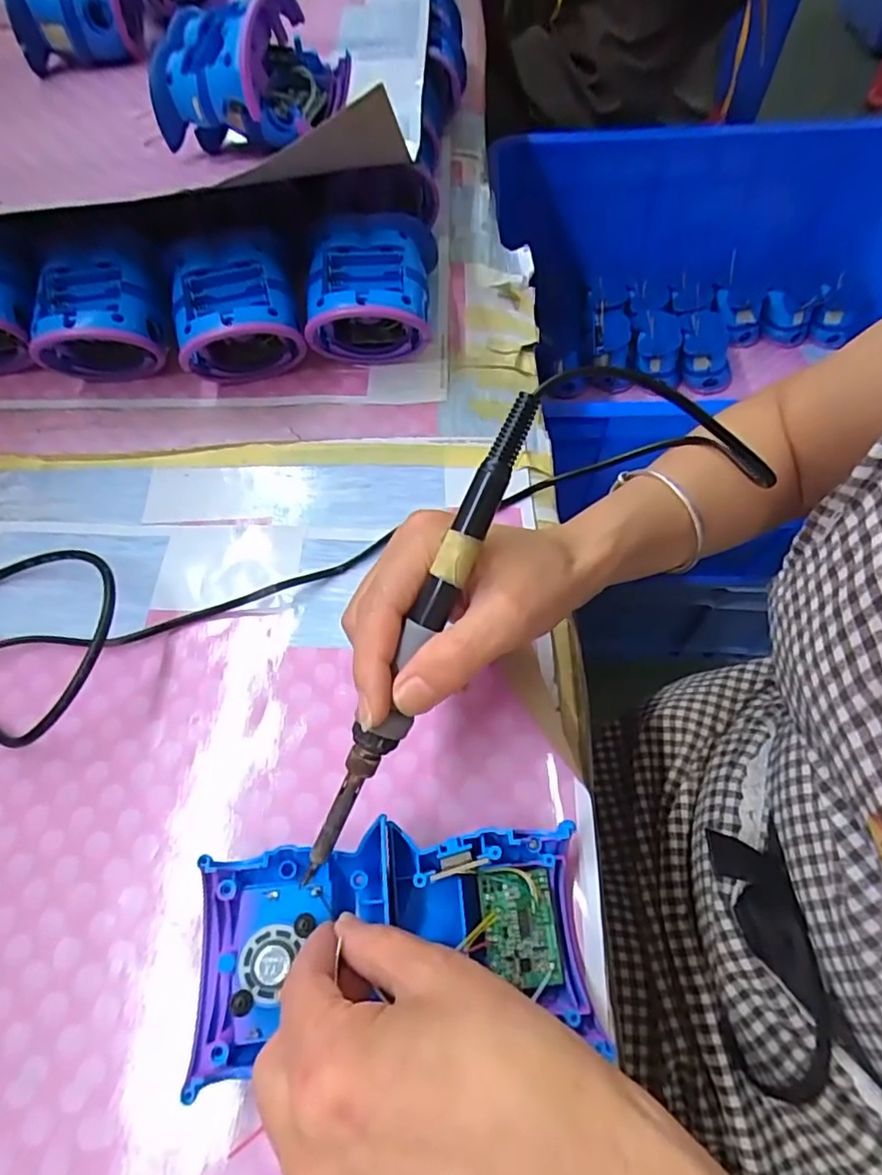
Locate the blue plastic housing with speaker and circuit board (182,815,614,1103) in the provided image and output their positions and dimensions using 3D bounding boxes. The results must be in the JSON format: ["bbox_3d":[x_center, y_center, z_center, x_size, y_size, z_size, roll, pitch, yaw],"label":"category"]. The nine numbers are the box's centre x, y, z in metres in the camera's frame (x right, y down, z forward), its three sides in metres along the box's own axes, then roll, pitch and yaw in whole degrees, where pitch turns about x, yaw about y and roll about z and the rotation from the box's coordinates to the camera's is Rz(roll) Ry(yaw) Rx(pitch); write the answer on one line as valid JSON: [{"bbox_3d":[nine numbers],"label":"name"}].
[{"bbox_3d":[-0.020,0.139,0.238,0.152,0.028,0.078,-4,62,-6],"label":"blue plastic housing with speaker and circuit board"}]

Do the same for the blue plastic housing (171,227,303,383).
[{"bbox_3d":[-0.136,-0.181,0.403,0.078,0.073,0.082,-14,63,-5],"label":"blue plastic housing"}]

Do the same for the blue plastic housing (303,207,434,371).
[{"bbox_3d":[-0.046,-0.197,0.406,0.081,0.076,0.088,-1,63,1],"label":"blue plastic housing"}]

